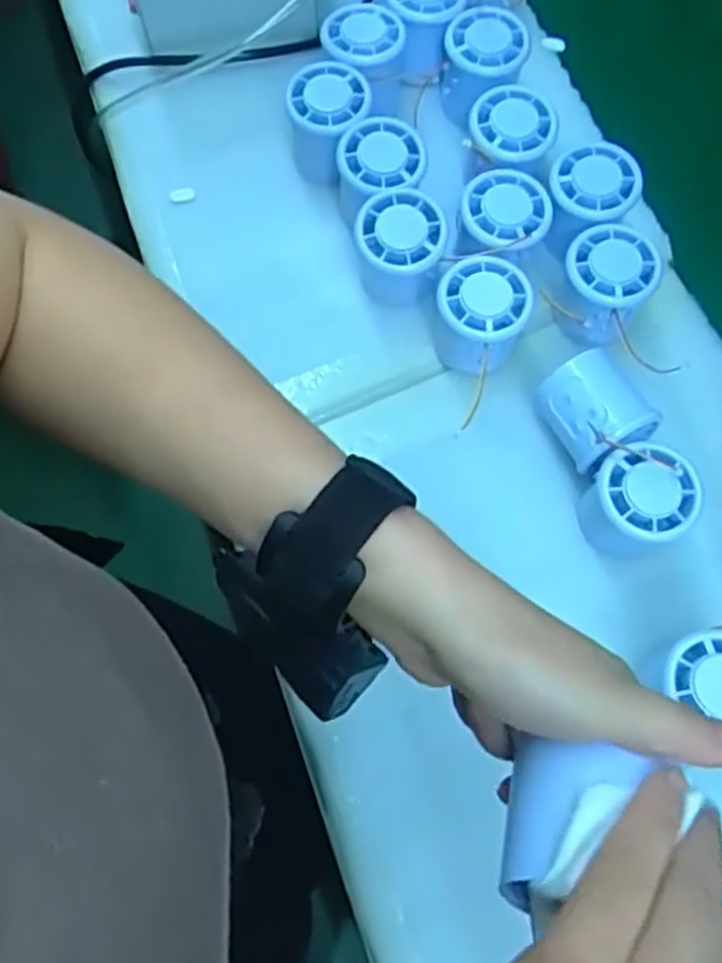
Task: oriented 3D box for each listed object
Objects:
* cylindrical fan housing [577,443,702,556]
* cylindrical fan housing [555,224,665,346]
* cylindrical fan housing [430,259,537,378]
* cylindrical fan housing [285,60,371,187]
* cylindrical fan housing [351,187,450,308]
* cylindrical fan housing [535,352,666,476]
[{"bbox_3d":[0.156,0.013,0.444,0.057,0.057,0.054,0,72,-1],"label":"cylindrical fan housing"},{"bbox_3d":[0.154,-0.126,0.491,0.053,0.052,0.057,0,72,-1],"label":"cylindrical fan housing"},{"bbox_3d":[0.073,-0.102,0.484,0.053,0.058,0.052,0,72,-1],"label":"cylindrical fan housing"},{"bbox_3d":[-0.022,-0.241,0.526,0.051,0.057,0.058,4,72,0],"label":"cylindrical fan housing"},{"bbox_3d":[0.025,-0.148,0.498,0.057,0.060,0.052,14,72,4],"label":"cylindrical fan housing"},{"bbox_3d":[0.138,-0.040,0.462,0.054,0.054,0.059,-32,75,-11],"label":"cylindrical fan housing"}]

